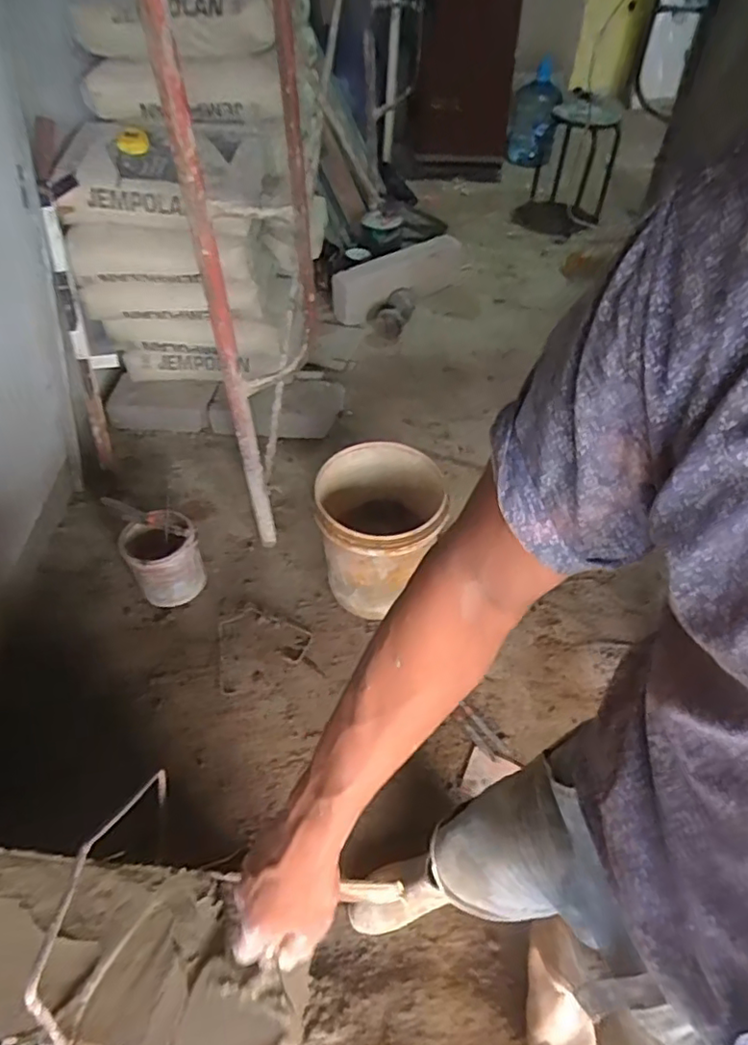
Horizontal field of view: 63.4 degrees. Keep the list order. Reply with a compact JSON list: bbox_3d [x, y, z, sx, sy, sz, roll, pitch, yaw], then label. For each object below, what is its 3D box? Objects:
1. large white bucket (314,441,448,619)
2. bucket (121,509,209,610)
[{"bbox_3d":[0.018,0.003,1.529,0.301,0.307,0.357,5,50,3],"label":"large white bucket"},{"bbox_3d":[-0.553,0.089,1.596,0.179,0.198,0.188,1,50,-1],"label":"bucket"}]

